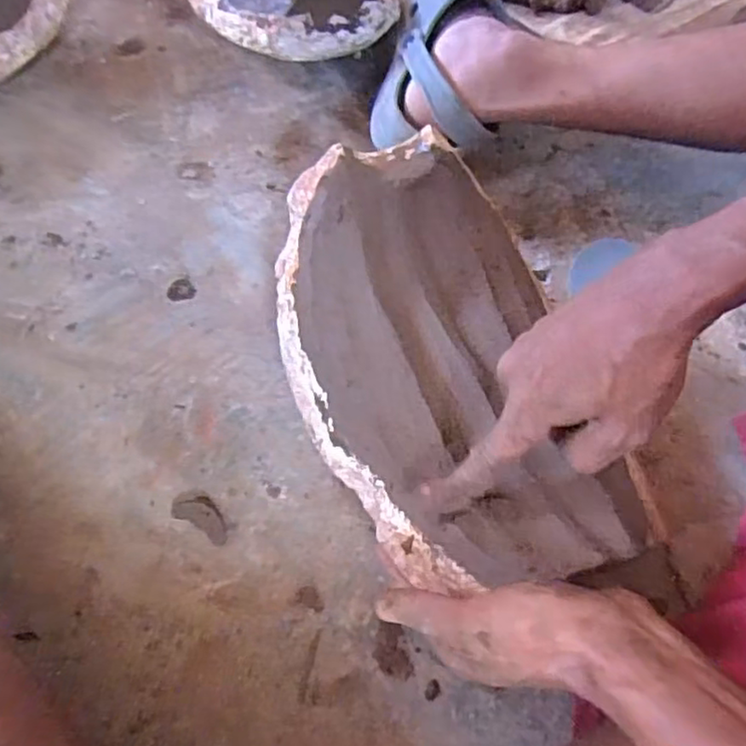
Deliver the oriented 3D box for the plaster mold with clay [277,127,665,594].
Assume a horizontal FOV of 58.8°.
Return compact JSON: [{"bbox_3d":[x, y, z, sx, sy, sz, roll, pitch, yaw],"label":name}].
[{"bbox_3d":[0.046,-0.012,0.431,0.181,0.081,0.301,-13,61,-12],"label":"plaster mold with clay"}]

